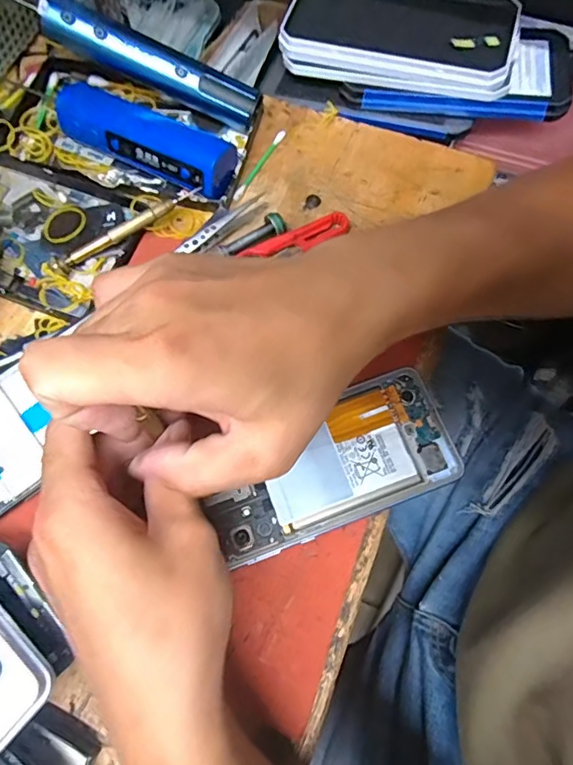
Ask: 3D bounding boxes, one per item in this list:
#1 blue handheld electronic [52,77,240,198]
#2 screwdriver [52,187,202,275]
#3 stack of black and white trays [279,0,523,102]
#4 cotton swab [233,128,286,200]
[{"bbox_3d":[-0.099,-0.170,0.347,0.131,0.028,0.035,27,73,9],"label":"blue handheld electronic"},{"bbox_3d":[-0.107,-0.103,0.332,0.107,0.015,0.012,-33,74,-11],"label":"screwdriver"},{"bbox_3d":[0.088,-0.279,0.392,0.179,0.022,0.100,16,72,5],"label":"stack of black and white trays"},{"bbox_3d":[-0.021,-0.163,0.371,0.006,0.008,0.067,29,73,10],"label":"cotton swab"}]

